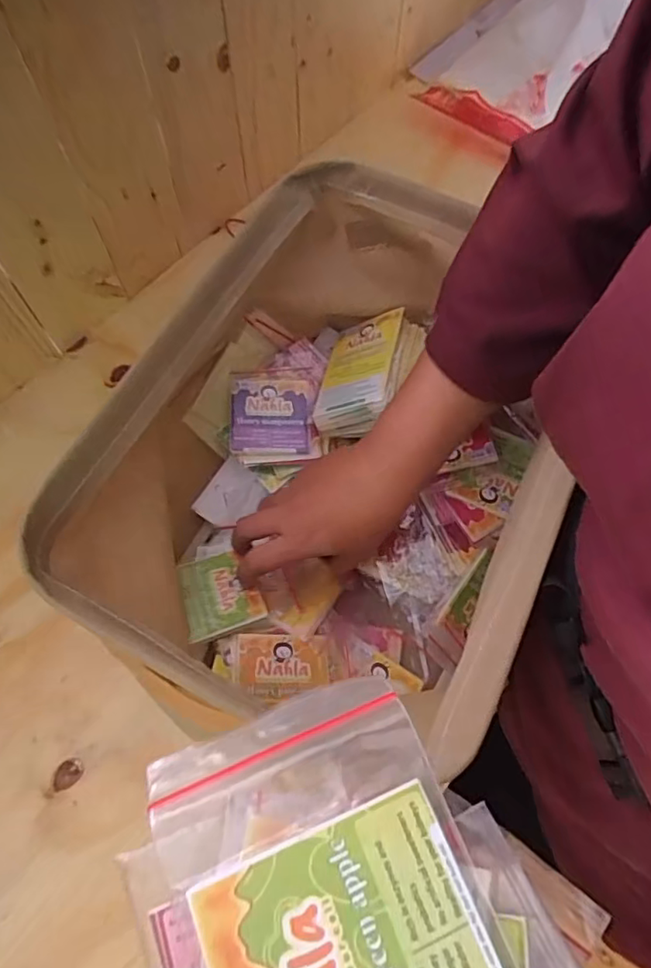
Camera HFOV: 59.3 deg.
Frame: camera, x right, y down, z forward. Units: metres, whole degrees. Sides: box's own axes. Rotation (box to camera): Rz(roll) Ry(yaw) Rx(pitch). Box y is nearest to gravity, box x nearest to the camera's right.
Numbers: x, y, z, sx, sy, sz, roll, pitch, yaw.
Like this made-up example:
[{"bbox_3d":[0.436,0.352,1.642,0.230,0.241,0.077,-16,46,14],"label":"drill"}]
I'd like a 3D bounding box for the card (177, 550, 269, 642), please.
[{"bbox_3d":[-0.076,0.077,0.414,0.053,0.005,0.064,-16,50,-9],"label":"card"}]

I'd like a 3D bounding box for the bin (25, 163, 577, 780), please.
[{"bbox_3d":[0.007,-0.023,0.408,0.253,0.169,0.338,22,68,8],"label":"bin"}]

